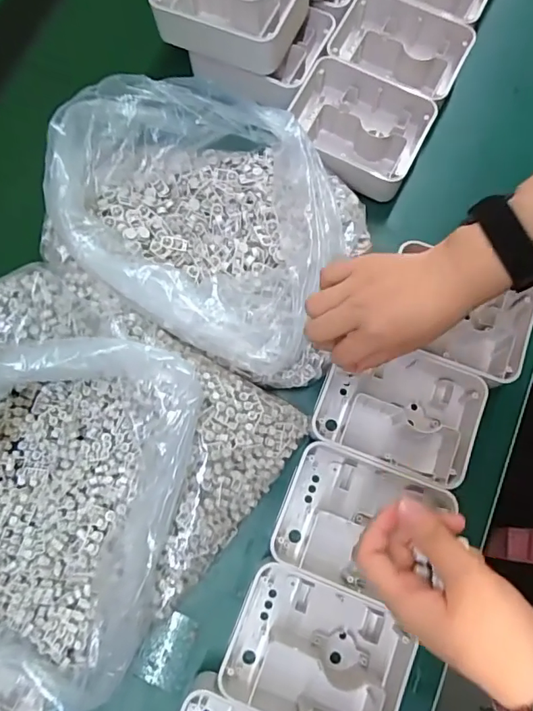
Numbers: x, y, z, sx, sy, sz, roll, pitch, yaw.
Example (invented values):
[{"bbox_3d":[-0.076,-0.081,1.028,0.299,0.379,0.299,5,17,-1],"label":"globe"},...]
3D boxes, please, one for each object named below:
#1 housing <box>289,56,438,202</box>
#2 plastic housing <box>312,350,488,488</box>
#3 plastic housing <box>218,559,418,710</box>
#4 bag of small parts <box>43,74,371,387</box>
[{"bbox_3d":[0.085,-0.217,0.485,0.130,0.053,0.109,26,77,7],"label":"housing"},{"bbox_3d":[0.113,0.046,0.422,0.125,0.042,0.101,21,77,5],"label":"plastic housing"},{"bbox_3d":[0.042,0.228,0.372,0.133,0.038,0.103,21,77,5],"label":"plastic housing"},{"bbox_3d":[-0.050,-0.128,0.421,0.259,0.095,0.226,27,78,7],"label":"bag of small parts"}]

